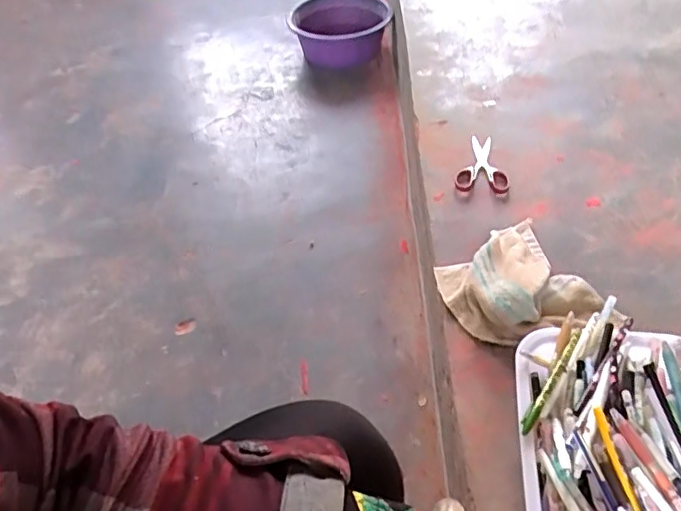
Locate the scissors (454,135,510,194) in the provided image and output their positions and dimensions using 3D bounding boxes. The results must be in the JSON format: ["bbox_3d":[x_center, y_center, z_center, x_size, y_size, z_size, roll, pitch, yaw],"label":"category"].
[{"bbox_3d":[0.242,-0.153,0.957,0.085,0.013,0.131,10,50,13],"label":"scissors"}]

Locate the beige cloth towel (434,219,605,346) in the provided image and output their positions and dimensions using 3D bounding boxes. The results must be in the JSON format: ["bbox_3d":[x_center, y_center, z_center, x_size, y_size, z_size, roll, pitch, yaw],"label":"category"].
[{"bbox_3d":[0.235,0.028,0.758,0.186,0.058,0.179,-26,51,-18],"label":"beige cloth towel"}]

